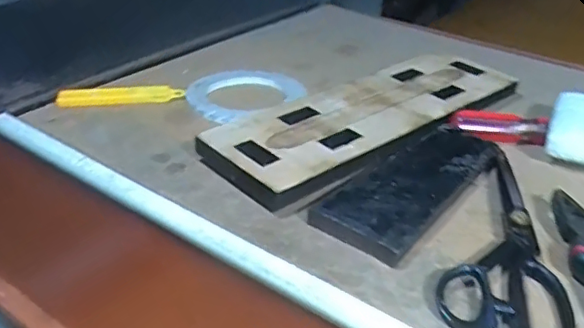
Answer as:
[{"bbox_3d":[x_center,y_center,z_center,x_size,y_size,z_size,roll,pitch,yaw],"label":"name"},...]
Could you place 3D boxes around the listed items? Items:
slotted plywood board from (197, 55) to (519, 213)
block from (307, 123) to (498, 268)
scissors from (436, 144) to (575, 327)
[{"bbox_3d":[0.082,-0.049,0.567,0.345,0.031,0.113,-26,42,-35],"label":"slotted plywood board"},{"bbox_3d":[0.100,0.015,0.484,0.074,0.019,0.199,24,39,30],"label":"block"},{"bbox_3d":[0.163,0.049,0.431,0.080,0.016,0.229,13,35,16],"label":"scissors"}]

